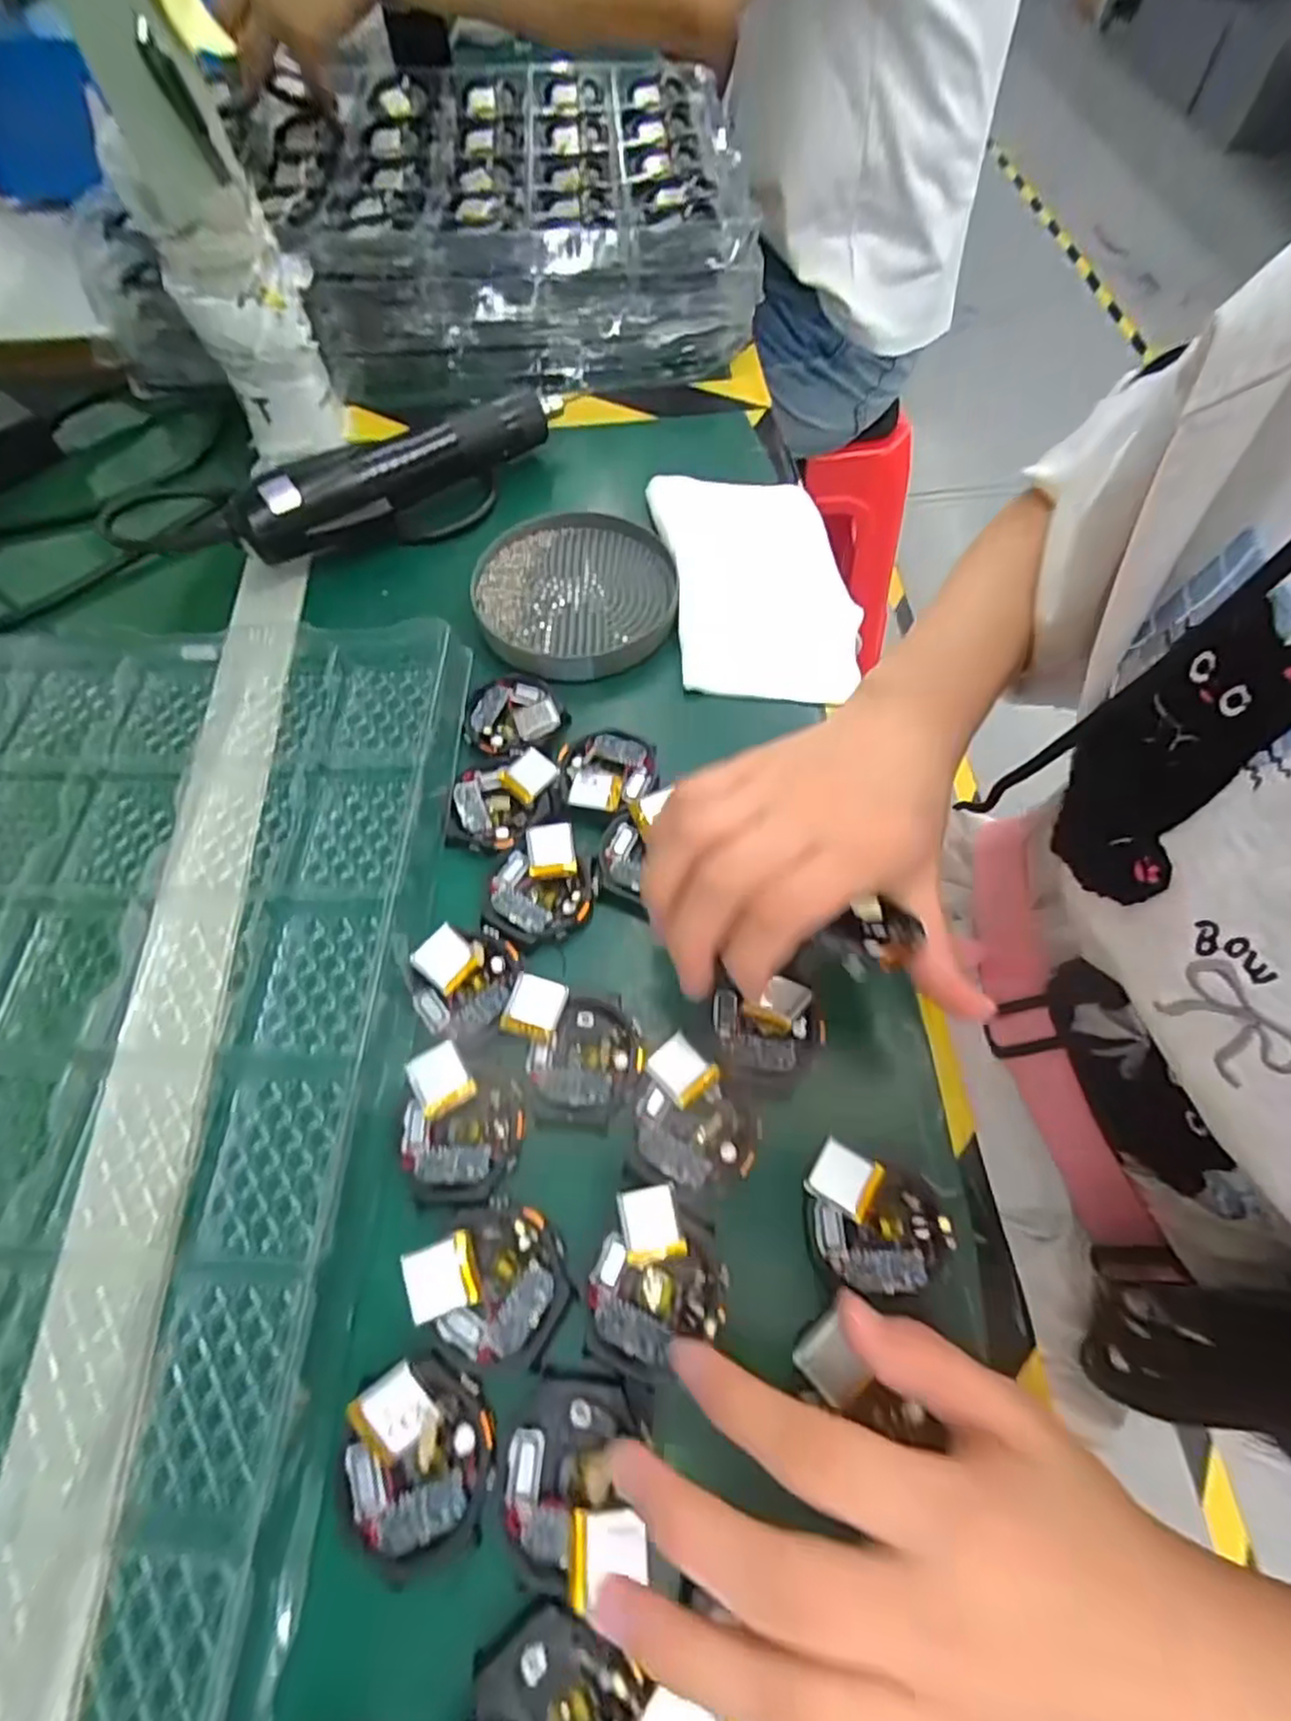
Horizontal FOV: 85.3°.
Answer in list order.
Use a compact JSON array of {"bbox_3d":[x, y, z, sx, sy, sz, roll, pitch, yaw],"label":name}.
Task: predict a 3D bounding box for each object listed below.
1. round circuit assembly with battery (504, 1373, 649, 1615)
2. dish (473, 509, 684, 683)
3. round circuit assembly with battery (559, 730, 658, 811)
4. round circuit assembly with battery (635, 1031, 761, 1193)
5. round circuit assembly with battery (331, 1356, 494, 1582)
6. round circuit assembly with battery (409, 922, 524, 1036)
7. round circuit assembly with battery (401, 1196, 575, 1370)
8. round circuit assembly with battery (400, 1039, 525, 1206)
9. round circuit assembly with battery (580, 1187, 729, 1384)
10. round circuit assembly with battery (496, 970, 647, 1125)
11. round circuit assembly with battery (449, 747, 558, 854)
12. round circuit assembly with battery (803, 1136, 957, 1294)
[{"bbox_3d":[-0.022,0.194,0.219,0.043,0.020,0.051,-1,62,1],"label":"round circuit assembly with battery"},{"bbox_3d":[-0.039,-0.151,0.395,0.110,0.012,0.112,-1,62,1],"label":"dish"},{"bbox_3d":[-0.018,-0.044,0.340,0.046,0.010,0.047,-1,62,1],"label":"round circuit assembly with battery"},{"bbox_3d":[0.017,0.100,0.267,0.051,0.015,0.041,38,69,20],"label":"round circuit assembly with battery"},{"bbox_3d":[-0.073,0.190,0.220,0.048,0.009,0.054,12,63,8],"label":"round circuit assembly with battery"},{"bbox_3d":[-0.075,0.049,0.293,0.040,0.017,0.045,35,68,18],"label":"round circuit assembly with battery"},{"bbox_3d":[-0.052,0.145,0.243,0.053,0.010,0.047,29,66,16],"label":"round circuit assembly with battery"},{"bbox_3d":[-0.070,0.101,0.270,0.045,0.015,0.054,-1,62,1],"label":"round circuit assembly with battery"},{"bbox_3d":[0.005,0.146,0.242,0.045,0.011,0.055,18,63,11],"label":"round circuit assembly with battery"},{"bbox_3d":[-0.031,0.075,0.278,0.056,0.009,0.048,14,63,9],"label":"round circuit assembly with battery"},{"bbox_3d":[-0.067,-0.030,0.335,0.049,0.009,0.051,-1,62,1],"label":"round circuit assembly with battery"},{"bbox_3d":[0.081,0.129,0.250,0.049,0.012,0.041,20,64,12],"label":"round circuit assembly with battery"}]

